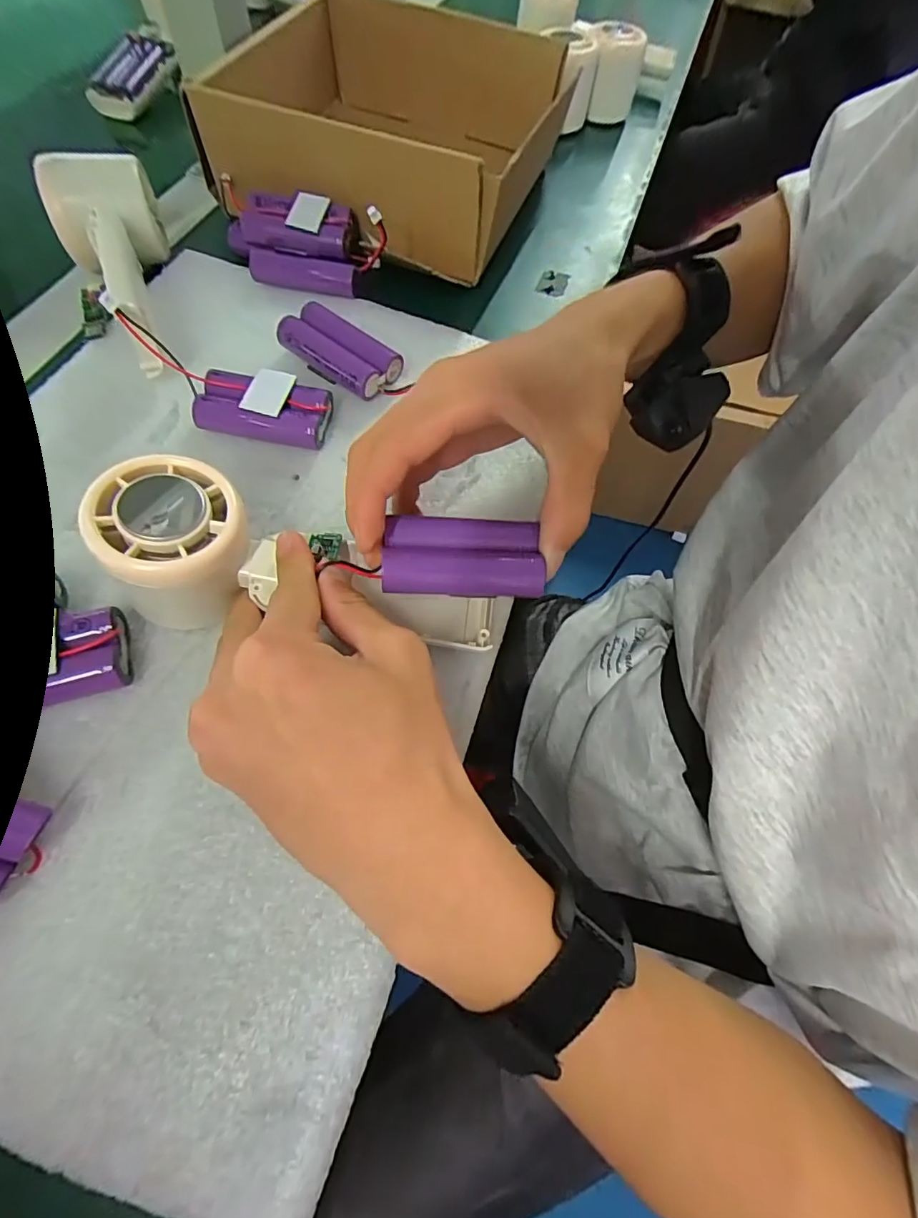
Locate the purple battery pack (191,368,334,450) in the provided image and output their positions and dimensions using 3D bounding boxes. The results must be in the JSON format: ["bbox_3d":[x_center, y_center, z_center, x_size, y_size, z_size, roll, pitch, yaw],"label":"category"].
[{"bbox_3d":[-0.104,-0.108,0.277,0.067,0.021,0.032,9,64,-1],"label":"purple battery pack"}]

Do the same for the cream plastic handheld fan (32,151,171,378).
[{"bbox_3d":[-0.188,-0.194,0.294,0.059,0.051,0.158,-24,69,-16],"label":"cream plastic handheld fan"}]

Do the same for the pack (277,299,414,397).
[{"bbox_3d":[-0.069,-0.149,0.298,0.067,0.020,0.033,35,66,12],"label":"pack"}]

